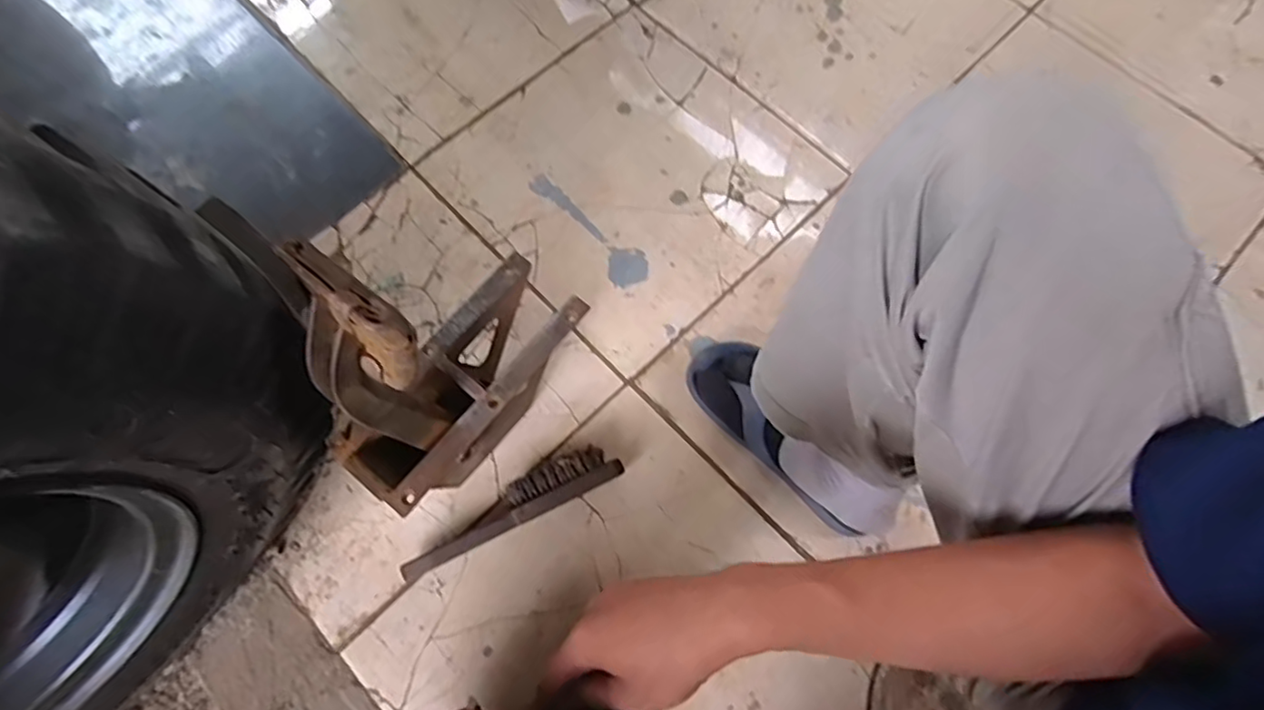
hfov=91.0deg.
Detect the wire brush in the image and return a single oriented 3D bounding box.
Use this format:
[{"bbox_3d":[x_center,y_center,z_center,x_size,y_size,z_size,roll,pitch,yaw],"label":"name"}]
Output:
[{"bbox_3d":[-0.127,0.157,0.655,0.239,0.039,0.048,-25,75,-8],"label":"wire brush"}]

